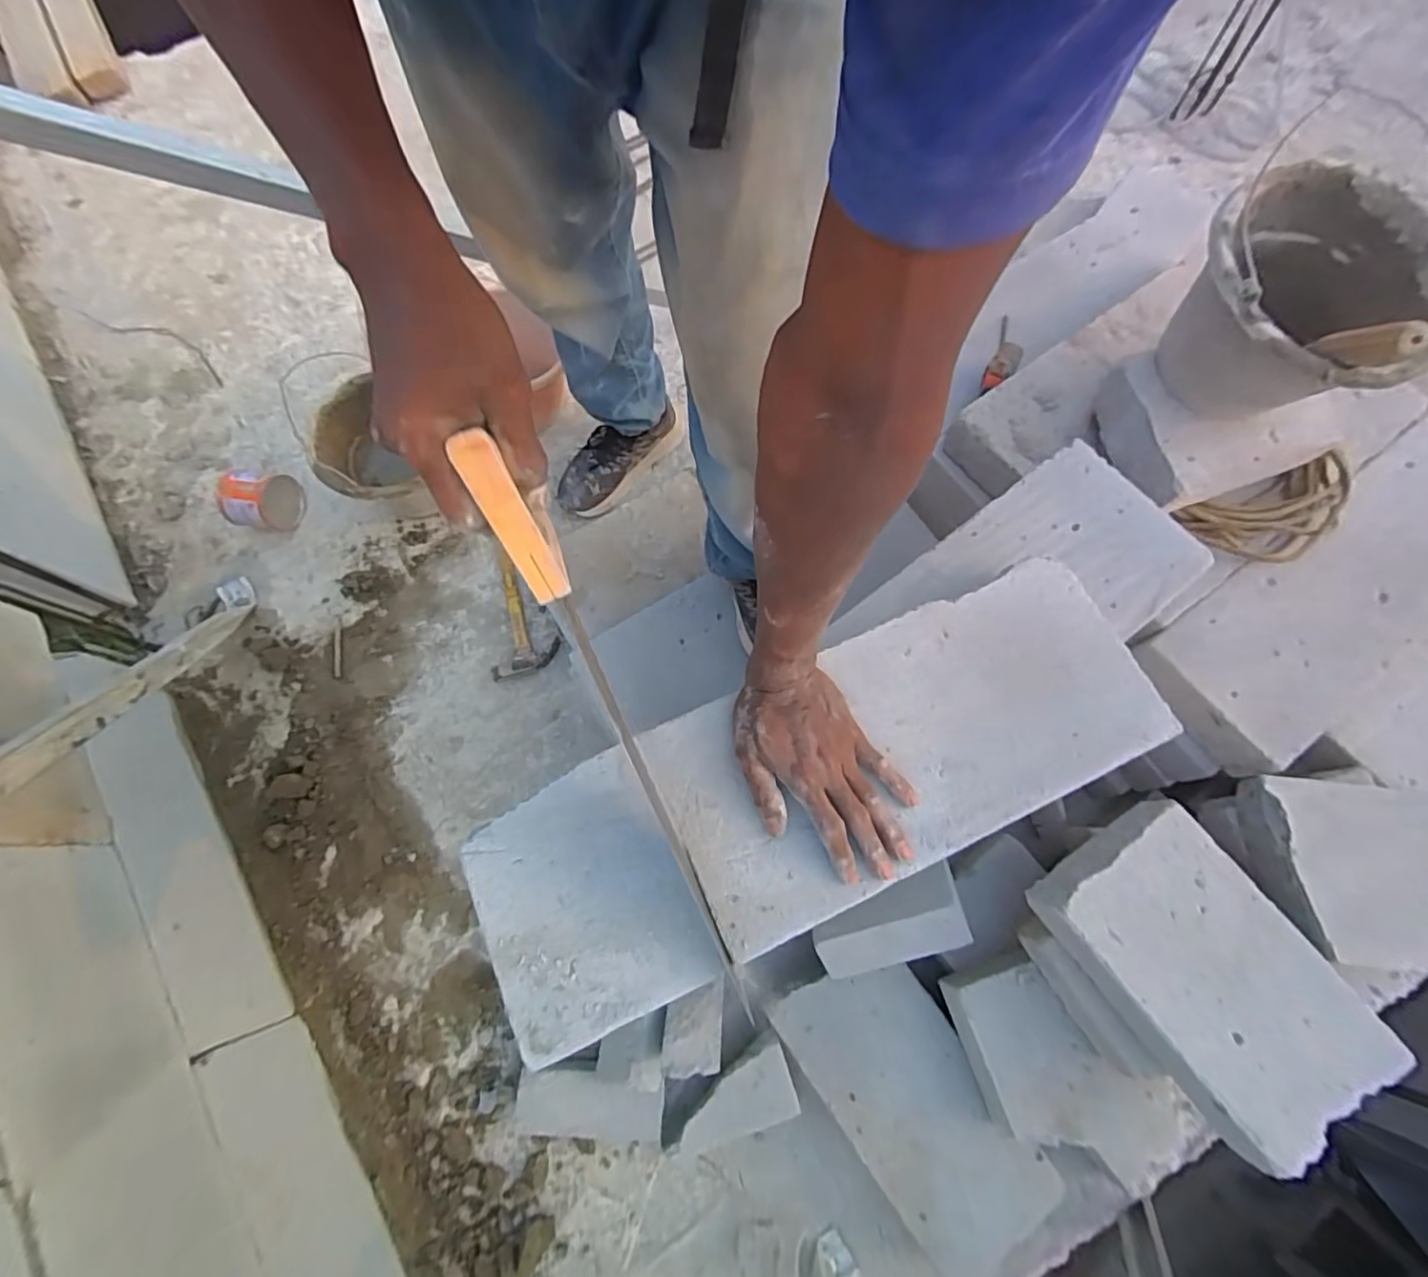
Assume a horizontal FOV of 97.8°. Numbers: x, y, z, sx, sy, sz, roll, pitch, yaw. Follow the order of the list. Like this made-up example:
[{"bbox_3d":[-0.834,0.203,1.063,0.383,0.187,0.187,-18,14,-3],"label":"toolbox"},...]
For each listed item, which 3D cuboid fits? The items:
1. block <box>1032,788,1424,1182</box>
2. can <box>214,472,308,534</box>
[{"bbox_3d":[0.547,0.366,0.691,0.204,0.068,0.321,-33,76,-10],"label":"block"},{"bbox_3d":[-0.819,-0.250,1.124,0.102,0.102,0.099,7,73,2],"label":"can"}]

